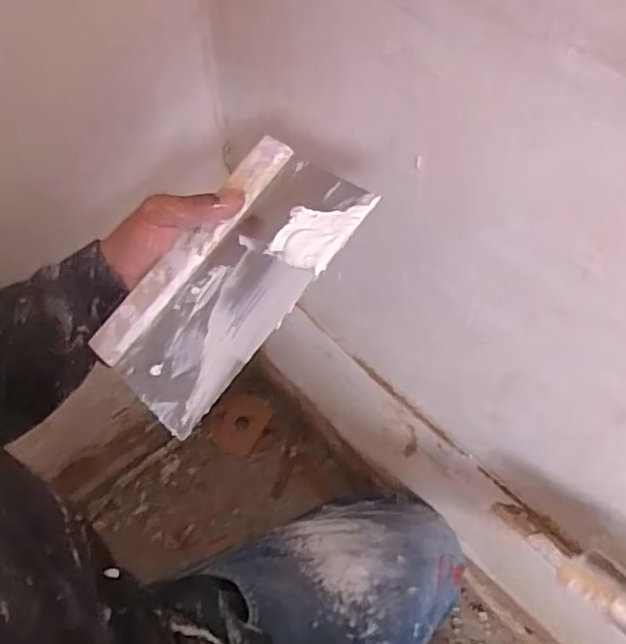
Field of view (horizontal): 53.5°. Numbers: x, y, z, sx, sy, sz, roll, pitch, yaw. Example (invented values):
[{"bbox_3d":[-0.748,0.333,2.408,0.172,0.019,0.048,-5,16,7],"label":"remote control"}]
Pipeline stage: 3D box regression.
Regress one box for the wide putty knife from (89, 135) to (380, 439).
[{"bbox_3d":[-0.058,-0.032,0.420,0.112,0.025,0.196,35,84,33],"label":"wide putty knife"}]

